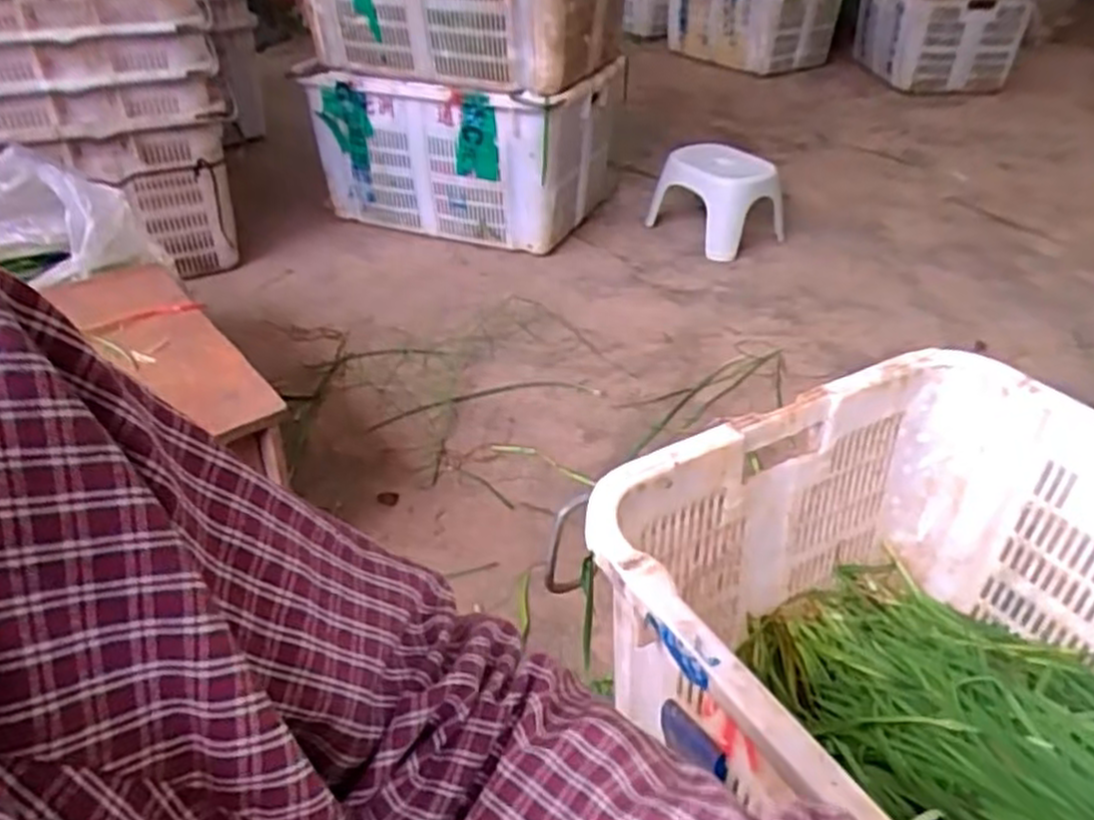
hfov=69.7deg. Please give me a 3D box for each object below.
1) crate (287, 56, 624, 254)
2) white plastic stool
[{"bbox_3d":[-0.158,-0.584,1.758,0.603,0.345,0.427,14,39,18],"label":"crate"},{"bbox_3d":[0.399,-0.502,1.832,0.219,0.195,0.265,-27,44,-32],"label":"white plastic stool"}]

